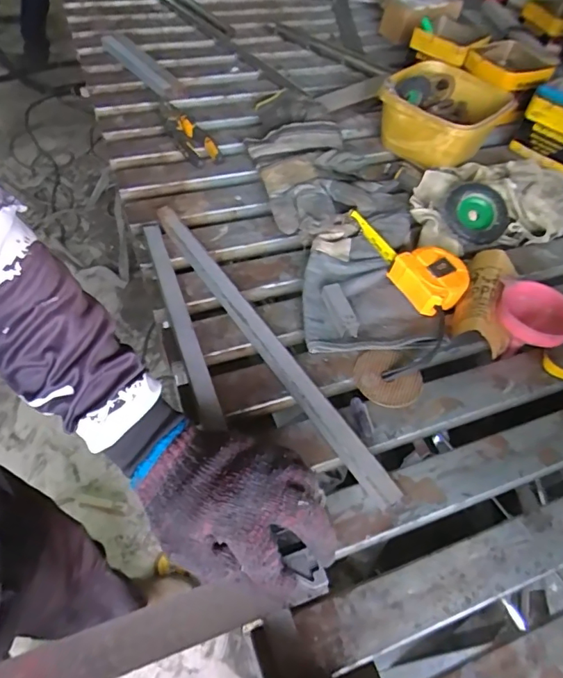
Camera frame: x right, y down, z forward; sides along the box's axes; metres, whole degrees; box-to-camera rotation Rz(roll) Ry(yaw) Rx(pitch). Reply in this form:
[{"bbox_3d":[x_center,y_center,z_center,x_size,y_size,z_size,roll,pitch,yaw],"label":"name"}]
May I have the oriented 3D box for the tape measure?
[{"bbox_3d":[0.164,-0.098,0.602,0.078,0.040,0.150,-27,60,-24],"label":"tape measure"}]

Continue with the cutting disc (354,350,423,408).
[{"bbox_3d":[0.116,0.042,0.522,0.071,0.006,0.069,0,52,-6],"label":"cutting disc"}]

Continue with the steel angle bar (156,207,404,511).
[{"bbox_3d":[-0.025,-0.004,0.529,0.024,0.025,0.440,-27,60,-24],"label":"steel angle bar"}]

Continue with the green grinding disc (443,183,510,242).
[{"bbox_3d":[0.268,-0.170,0.666,0.085,0.018,0.073,27,98,4],"label":"green grinding disc"}]

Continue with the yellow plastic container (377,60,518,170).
[{"bbox_3d":[0.245,-0.351,0.768,0.177,0.086,0.179,30,55,16],"label":"yellow plastic container"}]

